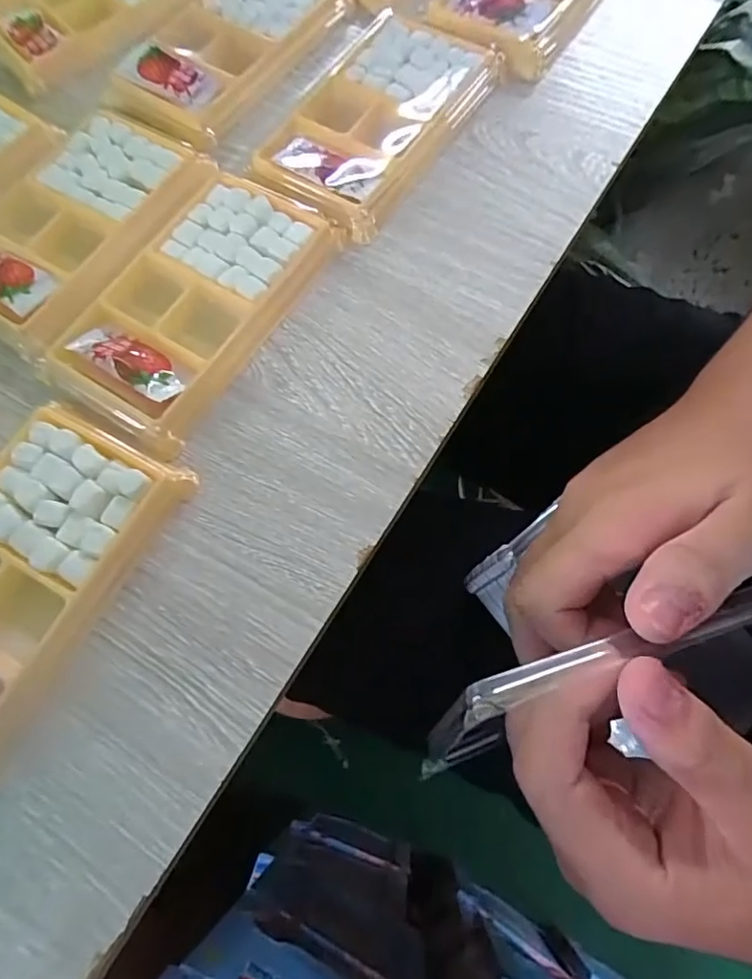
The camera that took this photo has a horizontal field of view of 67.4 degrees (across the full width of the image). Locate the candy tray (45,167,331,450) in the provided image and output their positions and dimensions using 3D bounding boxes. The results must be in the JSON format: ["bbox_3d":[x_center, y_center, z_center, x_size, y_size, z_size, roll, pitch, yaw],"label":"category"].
[{"bbox_3d":[-0.086,-0.091,0.258,0.079,0.012,0.130,33,75,11],"label":"candy tray"}]

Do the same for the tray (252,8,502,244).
[{"bbox_3d":[0.000,-0.193,0.288,0.076,0.012,0.133,32,75,11],"label":"tray"}]

